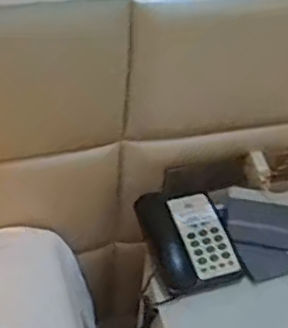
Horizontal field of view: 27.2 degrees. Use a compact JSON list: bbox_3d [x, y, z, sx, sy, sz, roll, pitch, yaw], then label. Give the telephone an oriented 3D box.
[{"bbox_3d":[0.078,0.138,1.110,0.141,0.075,0.211,-11,44,-20],"label":"telephone"}]

